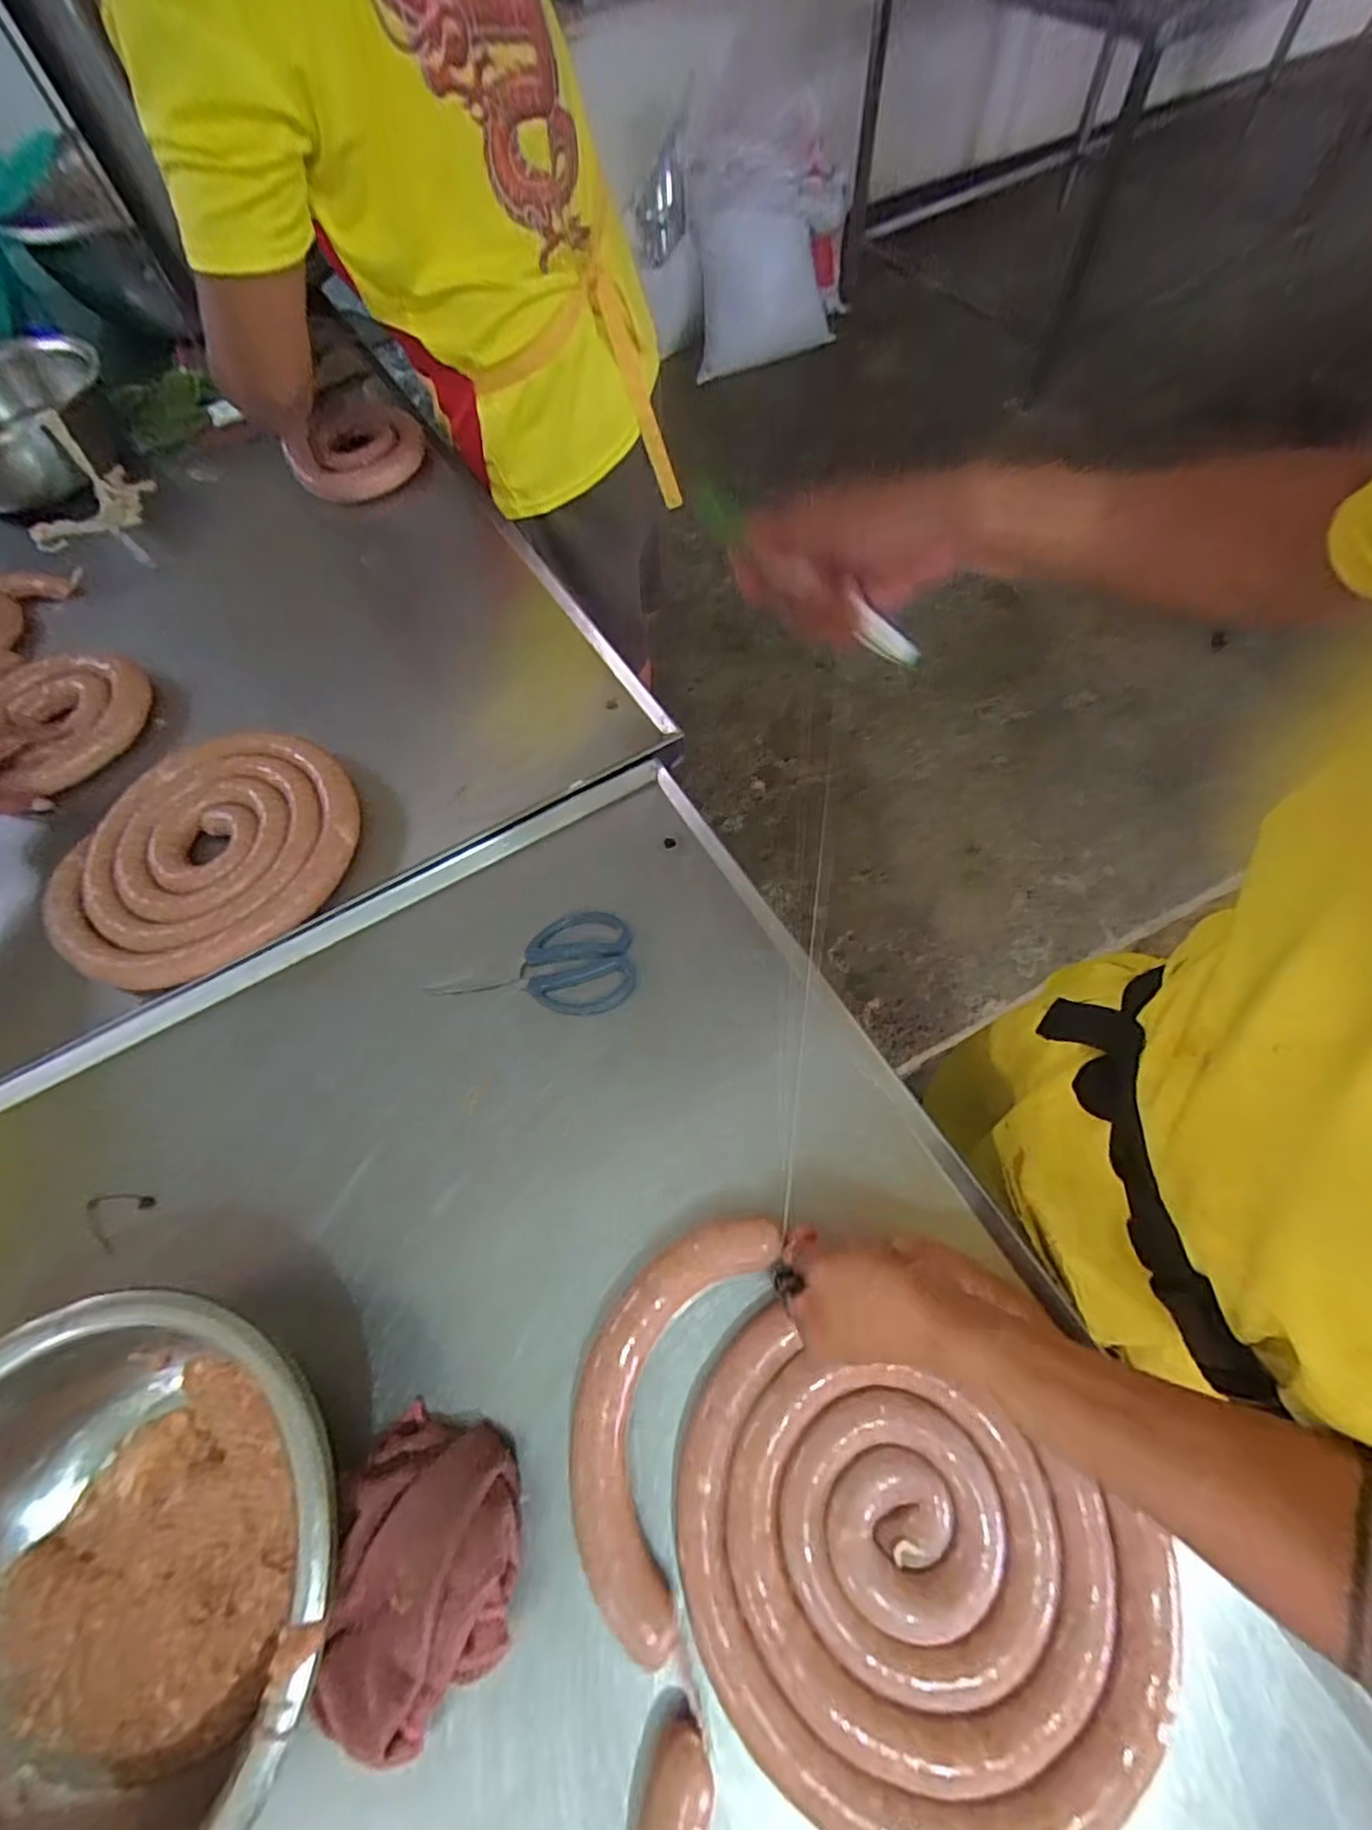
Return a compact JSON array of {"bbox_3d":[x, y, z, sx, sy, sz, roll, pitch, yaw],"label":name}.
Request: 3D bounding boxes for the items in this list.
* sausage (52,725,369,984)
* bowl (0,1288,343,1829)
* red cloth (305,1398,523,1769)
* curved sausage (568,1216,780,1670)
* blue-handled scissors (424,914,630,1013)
[{"bbox_3d":[-0.477,-0.059,0.671,0.264,0.033,0.289,-1,62,2],"label":"sausage"},{"bbox_3d":[-0.335,0.390,0.394,0.277,0.101,0.273,-1,62,2],"label":"bowl"},{"bbox_3d":[-0.155,0.406,0.408,0.112,0.057,0.155,1,62,3],"label":"red cloth"},{"bbox_3d":[-0.023,0.326,0.450,0.106,0.049,0.254,16,64,11],"label":"curved sausage"},{"bbox_3d":[-0.141,0.049,0.617,0.181,0.011,0.097,-7,62,-1],"label":"blue-handled scissors"}]

